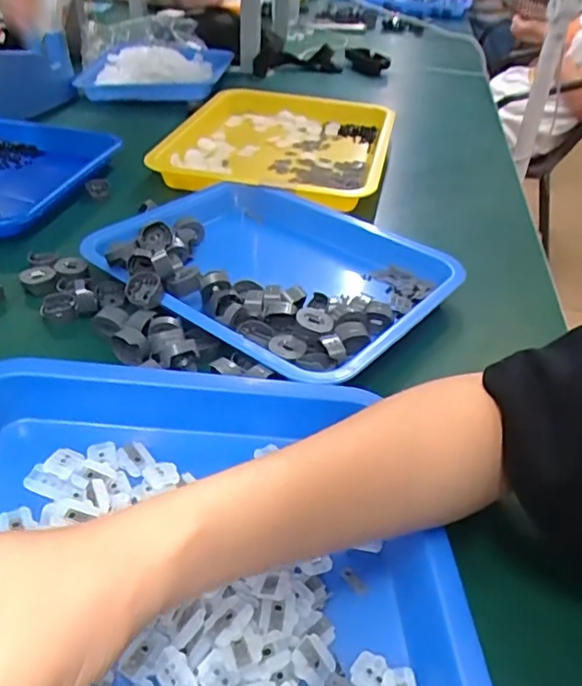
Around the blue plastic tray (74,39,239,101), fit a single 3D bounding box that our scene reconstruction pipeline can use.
[{"bbox_3d":[-0.222,-0.482,1.017,0.204,0.038,0.329,5,37,-1],"label":"blue plastic tray"}]

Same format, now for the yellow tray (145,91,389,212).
[{"bbox_3d":[-0.007,-0.253,0.752,0.251,0.035,0.347,10,39,7],"label":"yellow tray"}]

